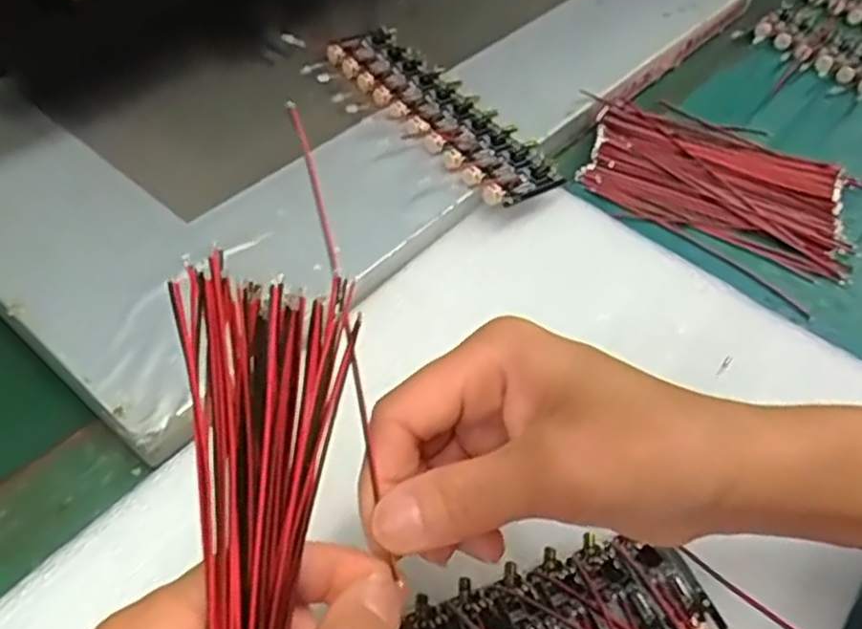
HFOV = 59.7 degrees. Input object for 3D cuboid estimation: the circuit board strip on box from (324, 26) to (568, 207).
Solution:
[{"bbox_3d":[0.003,-0.110,0.407,0.047,0.013,0.160,-28,58,-25],"label":"circuit board strip on box"}]

